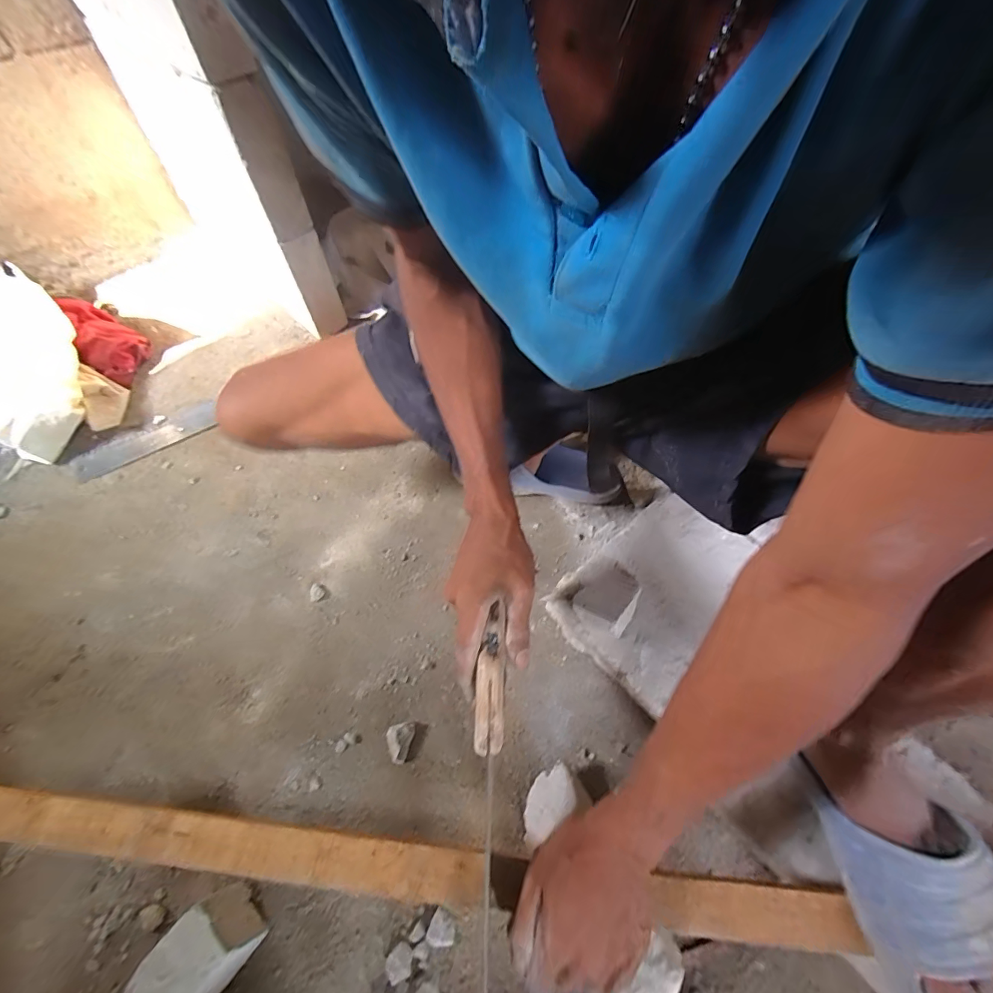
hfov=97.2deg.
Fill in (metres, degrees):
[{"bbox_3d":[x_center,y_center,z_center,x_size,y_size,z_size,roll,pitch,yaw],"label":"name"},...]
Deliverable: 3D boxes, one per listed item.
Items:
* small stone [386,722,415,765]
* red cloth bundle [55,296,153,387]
[{"bbox_3d":[-0.116,0.289,0.517,0.029,0.019,0.043,14,58,9],"label":"small stone"},{"bbox_3d":[-0.764,-0.316,0.859,0.096,0.113,0.193,-21,60,-13],"label":"red cloth bundle"}]

